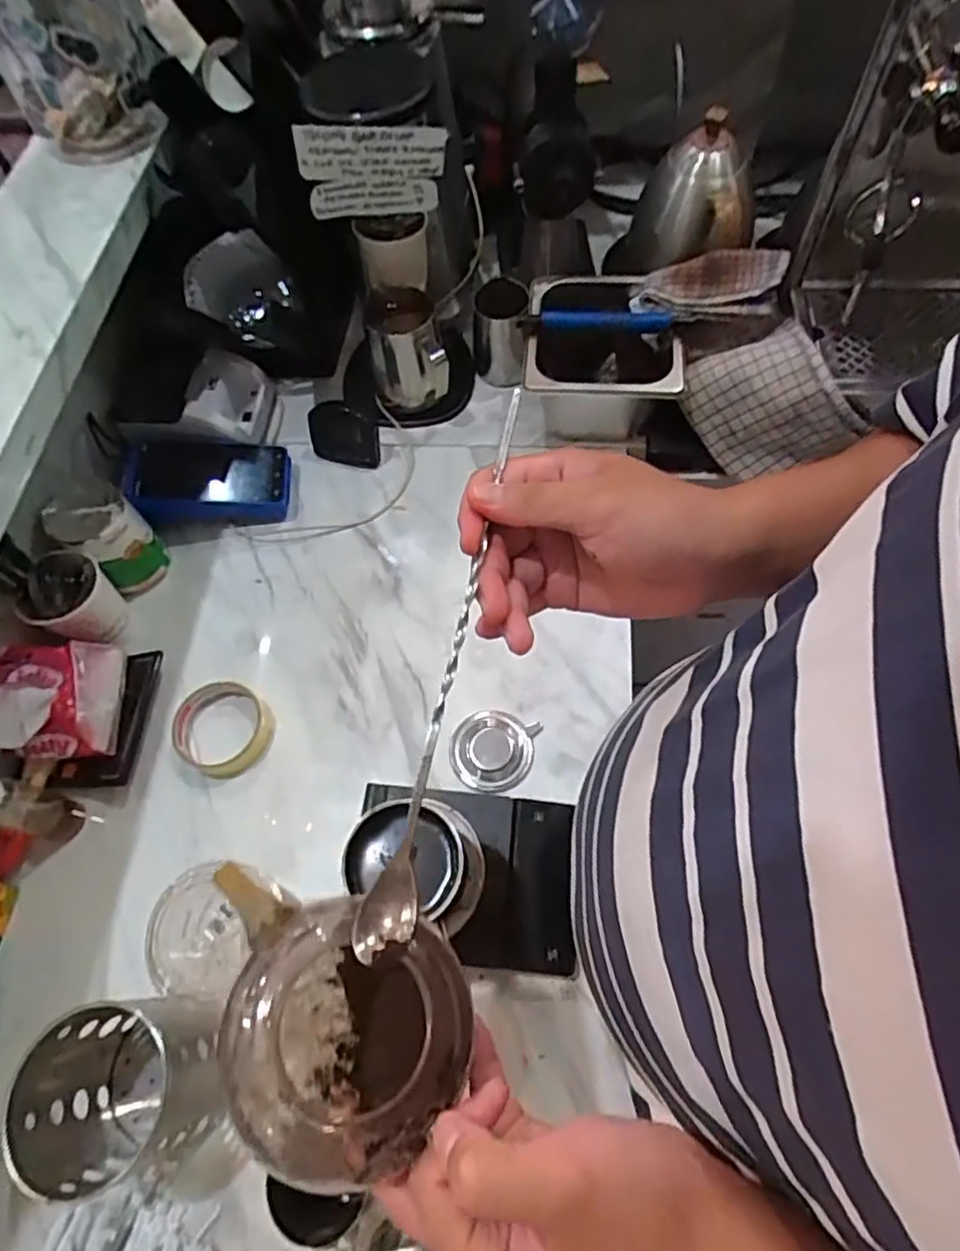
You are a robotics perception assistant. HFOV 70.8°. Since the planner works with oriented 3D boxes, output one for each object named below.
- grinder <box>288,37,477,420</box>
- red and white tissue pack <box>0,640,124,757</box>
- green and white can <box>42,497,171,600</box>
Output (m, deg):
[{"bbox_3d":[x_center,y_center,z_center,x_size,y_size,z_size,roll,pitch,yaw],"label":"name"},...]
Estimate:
[{"bbox_3d":[-0.088,-0.371,0.693,0.146,0.297,0.182,-9,63,-2],"label":"grinder"},{"bbox_3d":[-0.376,0.064,0.595,0.091,0.055,0.101,-2,63,3],"label":"red and white tissue pack"},{"bbox_3d":[-0.367,-0.084,0.674,0.070,0.101,0.070,32,69,17],"label":"green and white can"}]

